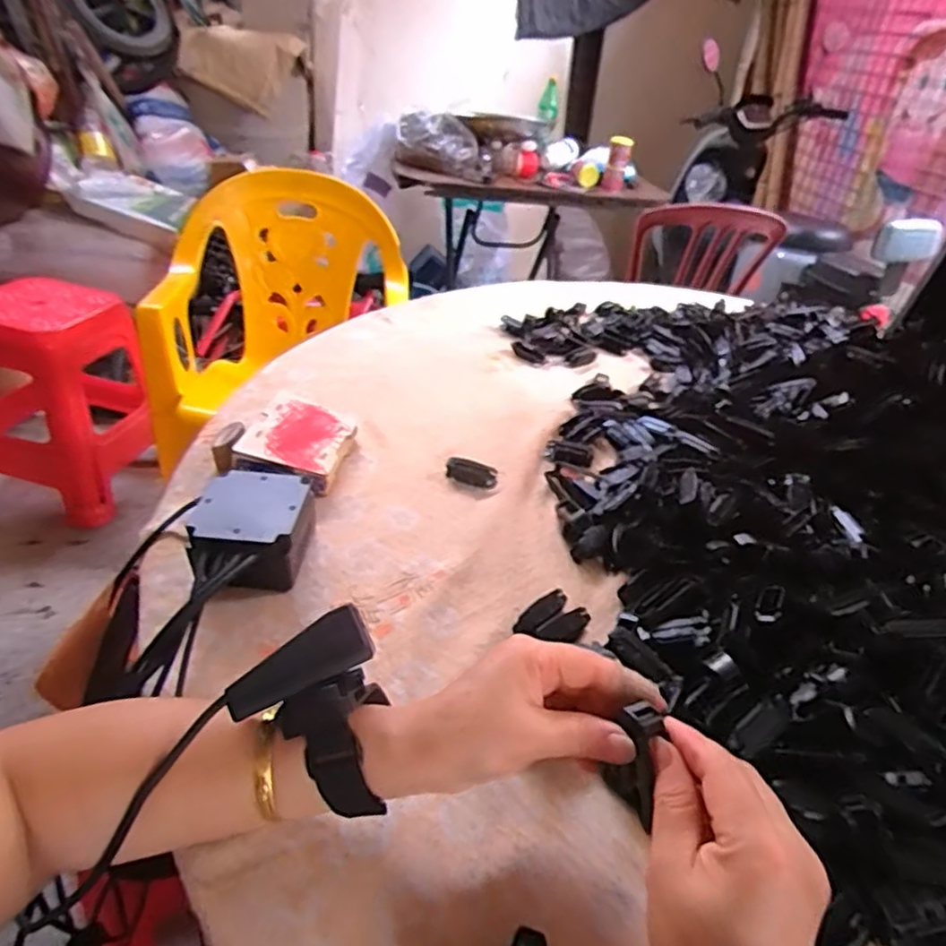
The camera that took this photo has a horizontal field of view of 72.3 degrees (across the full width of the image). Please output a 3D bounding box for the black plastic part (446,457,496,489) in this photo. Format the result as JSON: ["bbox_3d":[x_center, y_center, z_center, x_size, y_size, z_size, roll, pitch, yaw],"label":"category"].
[{"bbox_3d":[-0.001,-0.001,0.612,0.051,0.015,0.021,19,38,18],"label":"black plastic part"}]

